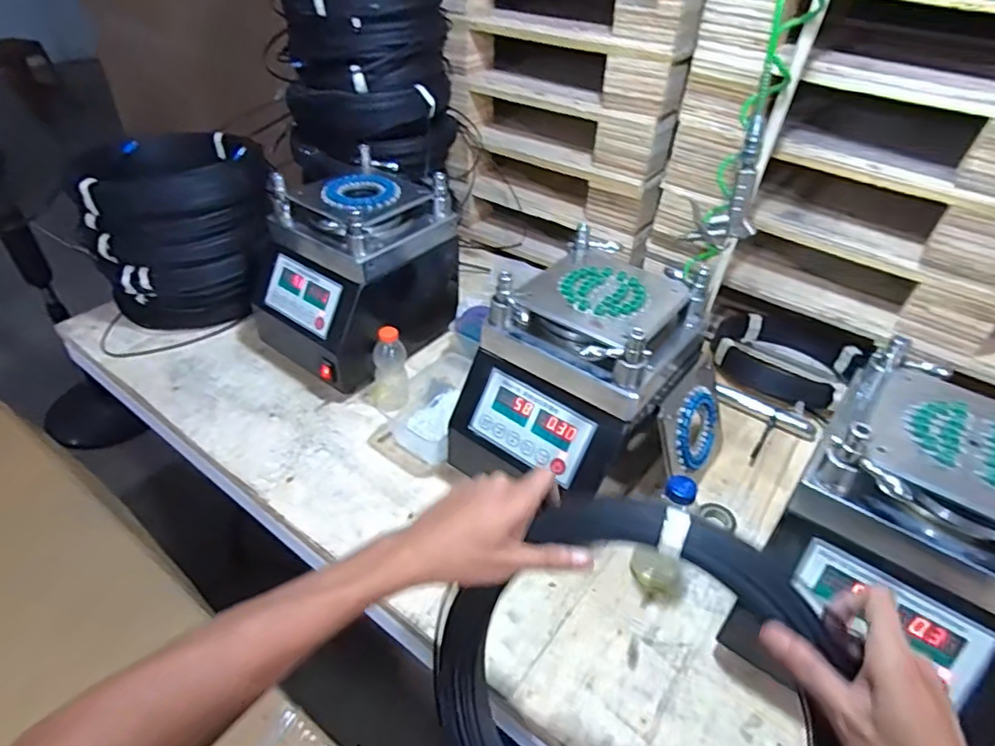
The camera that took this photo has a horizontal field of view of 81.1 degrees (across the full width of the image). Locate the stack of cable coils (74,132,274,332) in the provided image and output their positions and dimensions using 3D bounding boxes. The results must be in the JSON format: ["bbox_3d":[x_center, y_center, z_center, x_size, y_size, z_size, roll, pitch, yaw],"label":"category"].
[{"bbox_3d":[-0.551,-0.266,1.086,0.279,0.291,0.310,-9,42,-13],"label":"stack of cable coils"}]

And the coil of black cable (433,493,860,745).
[{"bbox_3d":[0.101,0.259,0.453,0.314,0.313,0.042,22,9,19],"label":"coil of black cable"}]

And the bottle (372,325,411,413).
[{"bbox_3d":[-0.170,-0.005,0.907,0.059,0.140,0.047,-11,42,-14],"label":"bottle"}]

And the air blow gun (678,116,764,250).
[{"bbox_3d":[0.309,-0.249,0.770,0.092,0.166,0.027,26,46,26],"label":"air blow gun"}]

